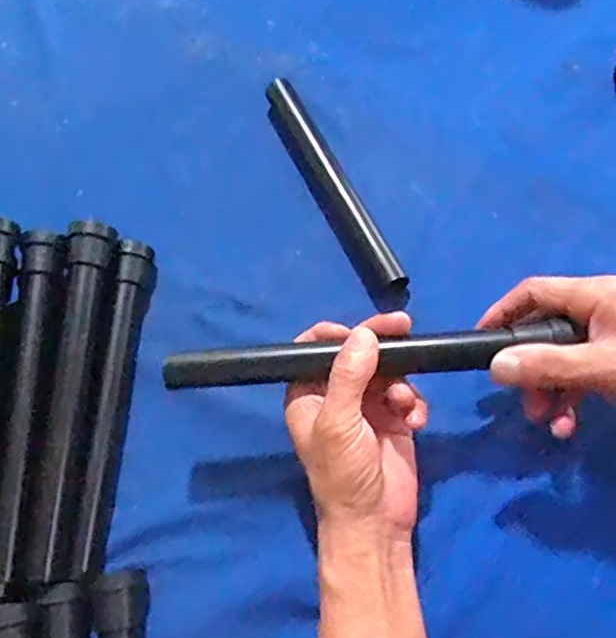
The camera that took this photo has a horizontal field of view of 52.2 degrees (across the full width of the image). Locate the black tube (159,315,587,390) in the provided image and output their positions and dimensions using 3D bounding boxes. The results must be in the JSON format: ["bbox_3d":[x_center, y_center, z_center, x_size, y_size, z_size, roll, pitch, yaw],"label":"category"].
[{"bbox_3d":[0.032,0.024,0.387,0.242,0.018,0.023,-6,65,5],"label":"black tube"}]

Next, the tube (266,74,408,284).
[{"bbox_3d":[0.020,-0.113,0.511,0.021,0.024,0.223,-28,65,-4],"label":"tube"}]

